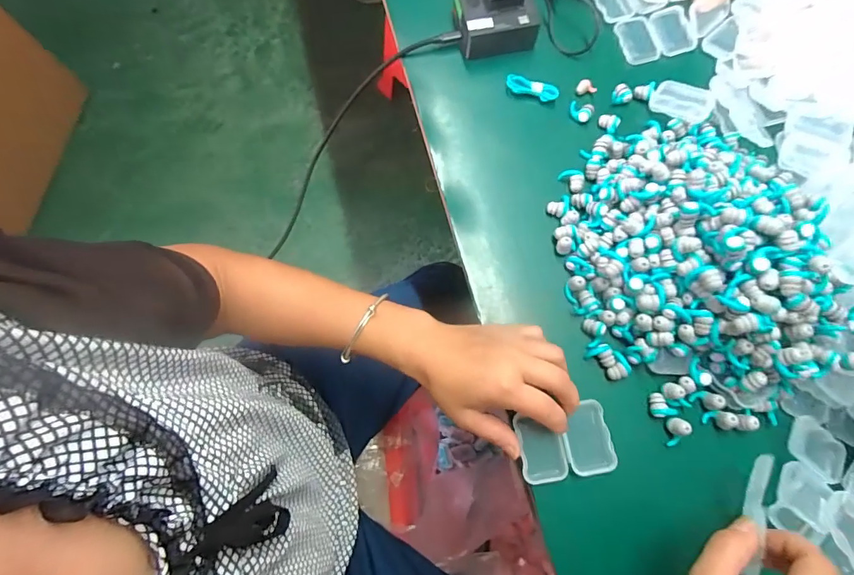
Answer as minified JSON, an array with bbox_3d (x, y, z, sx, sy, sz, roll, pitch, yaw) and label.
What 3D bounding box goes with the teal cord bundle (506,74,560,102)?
[{"bbox_3d":[0.108,-0.206,0.439,0.054,0.013,0.014,18,75,4],"label":"teal cord bundle"}]

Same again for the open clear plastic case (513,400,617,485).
[{"bbox_3d":[0.112,0.127,0.351,0.074,0.012,0.054,-8,75,-3],"label":"open clear plastic case"}]

